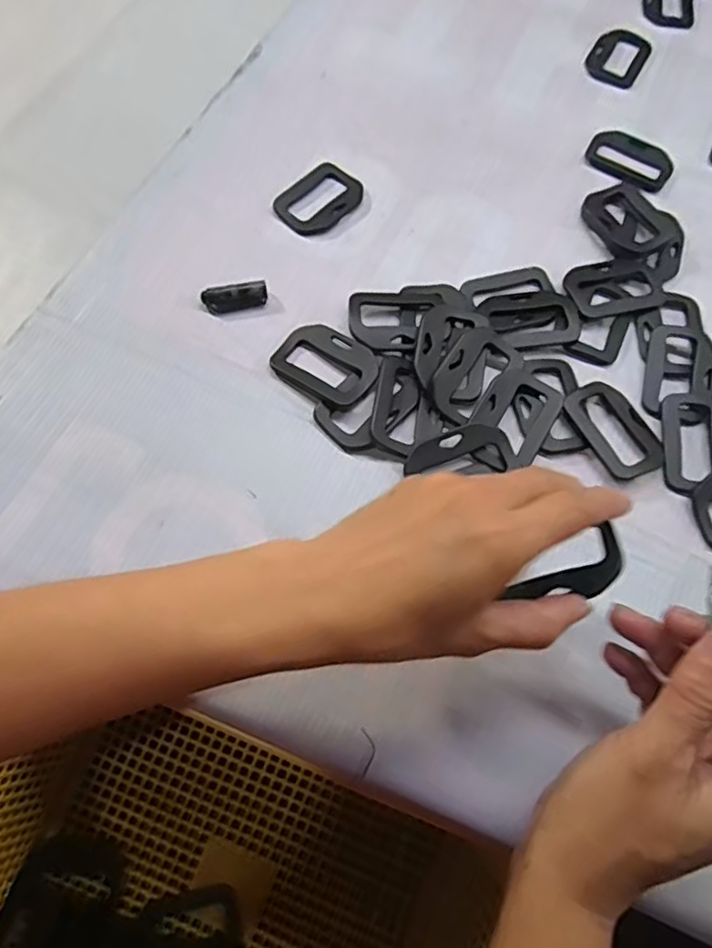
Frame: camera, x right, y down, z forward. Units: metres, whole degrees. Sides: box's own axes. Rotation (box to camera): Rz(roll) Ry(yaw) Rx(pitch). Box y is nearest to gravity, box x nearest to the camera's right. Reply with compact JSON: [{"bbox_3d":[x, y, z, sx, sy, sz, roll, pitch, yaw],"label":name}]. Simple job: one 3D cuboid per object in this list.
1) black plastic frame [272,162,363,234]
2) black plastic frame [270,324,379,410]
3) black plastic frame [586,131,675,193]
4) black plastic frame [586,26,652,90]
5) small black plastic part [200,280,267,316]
[{"bbox_3d":[-0.024,-0.186,0.431,0.041,0.004,0.062,38,70,12],"label":"black plastic frame"},{"bbox_3d":[-0.017,-0.065,0.373,0.060,0.008,0.044,34,69,11],"label":"black plastic frame"},{"bbox_3d":[0.197,-0.226,0.460,0.060,0.004,0.043,27,68,8],"label":"black plastic frame"},{"bbox_3d":[0.208,-0.331,0.505,0.041,0.004,0.066,29,69,9],"label":"black plastic frame"},{"bbox_3d":[-0.073,-0.108,0.391,0.039,0.009,0.013,-13,68,-8],"label":"small black plastic part"}]

